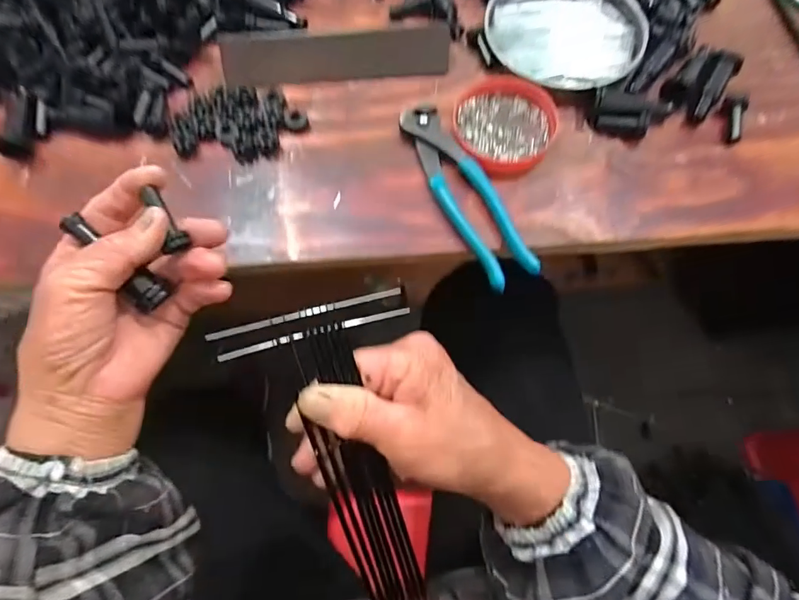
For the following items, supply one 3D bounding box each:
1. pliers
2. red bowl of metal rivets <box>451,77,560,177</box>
[{"bbox_3d":[0.049,-0.083,0.346,0.036,0.018,0.160,-24,67,-9],"label":"pliers"},{"bbox_3d":[0.081,-0.141,0.365,0.081,0.016,0.086,-1,66,2],"label":"red bowl of metal rivets"}]

